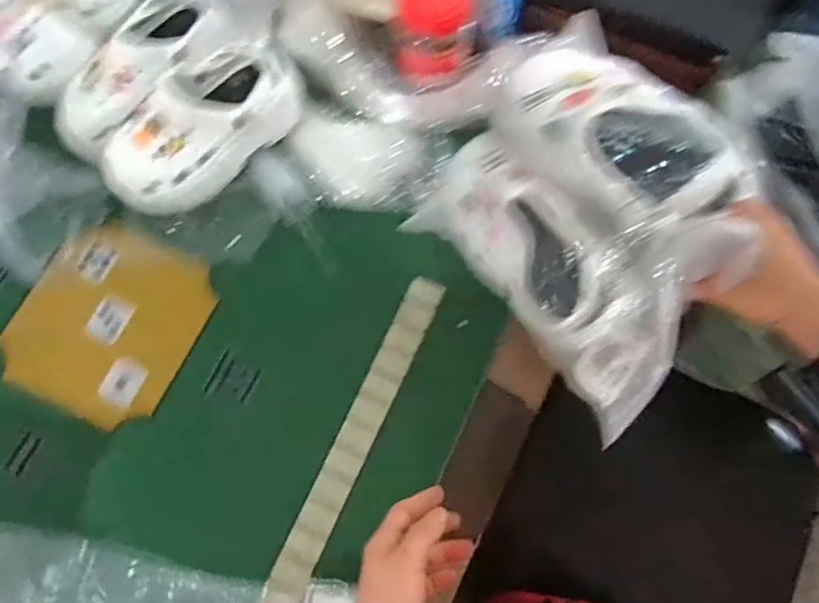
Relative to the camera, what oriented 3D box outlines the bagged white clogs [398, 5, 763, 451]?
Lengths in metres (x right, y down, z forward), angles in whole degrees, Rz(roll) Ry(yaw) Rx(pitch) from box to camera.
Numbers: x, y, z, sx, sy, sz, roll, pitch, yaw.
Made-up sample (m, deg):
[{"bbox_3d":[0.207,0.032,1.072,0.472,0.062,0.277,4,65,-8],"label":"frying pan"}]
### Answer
[{"bbox_3d":[0.167,-0.088,0.522,0.256,0.156,0.294,-40,77,-9],"label":"bagged white clogs"}]

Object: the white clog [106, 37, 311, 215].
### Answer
[{"bbox_3d":[-0.249,-0.214,0.686,0.259,0.092,0.120,-40,77,-9],"label":"white clog"}]

